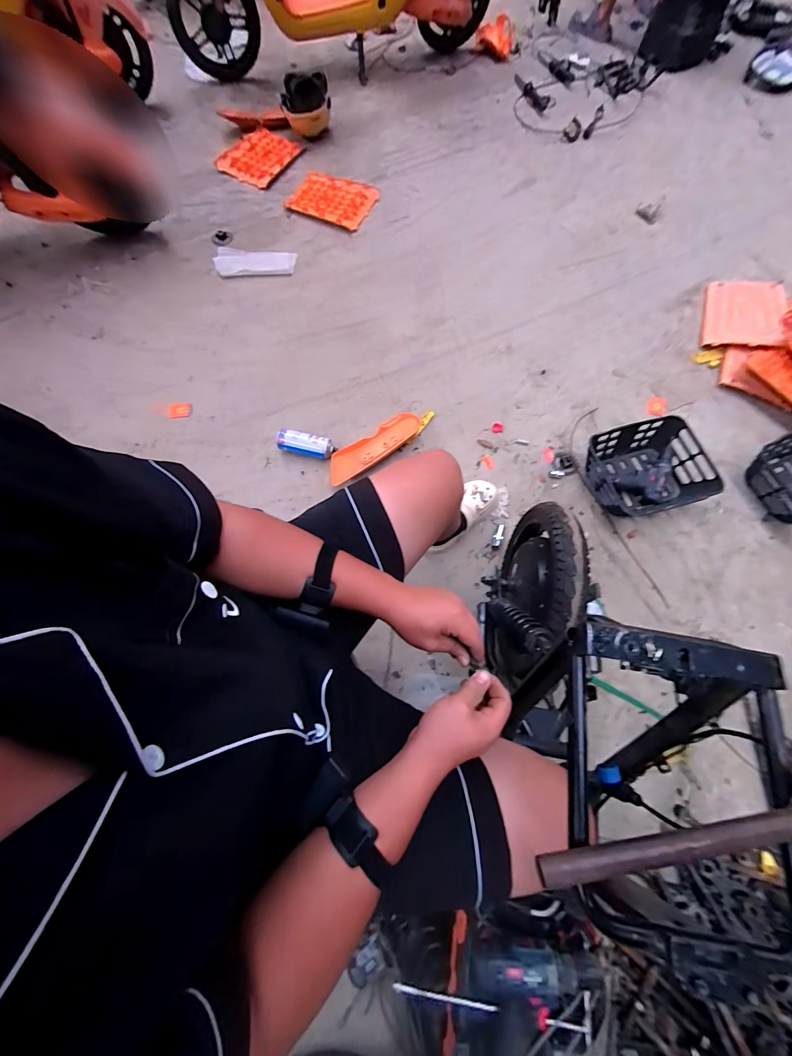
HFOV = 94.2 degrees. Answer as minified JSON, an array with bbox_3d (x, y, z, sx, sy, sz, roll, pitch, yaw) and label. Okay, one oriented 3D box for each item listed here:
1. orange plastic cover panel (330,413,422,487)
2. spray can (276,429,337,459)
[{"bbox_3d":[-0.069,-0.269,1.202,0.341,0.058,0.111,-31,74,-13],"label":"orange plastic cover panel"},{"bbox_3d":[-0.282,-0.263,1.173,0.186,0.058,0.063,12,70,2],"label":"spray can"}]

